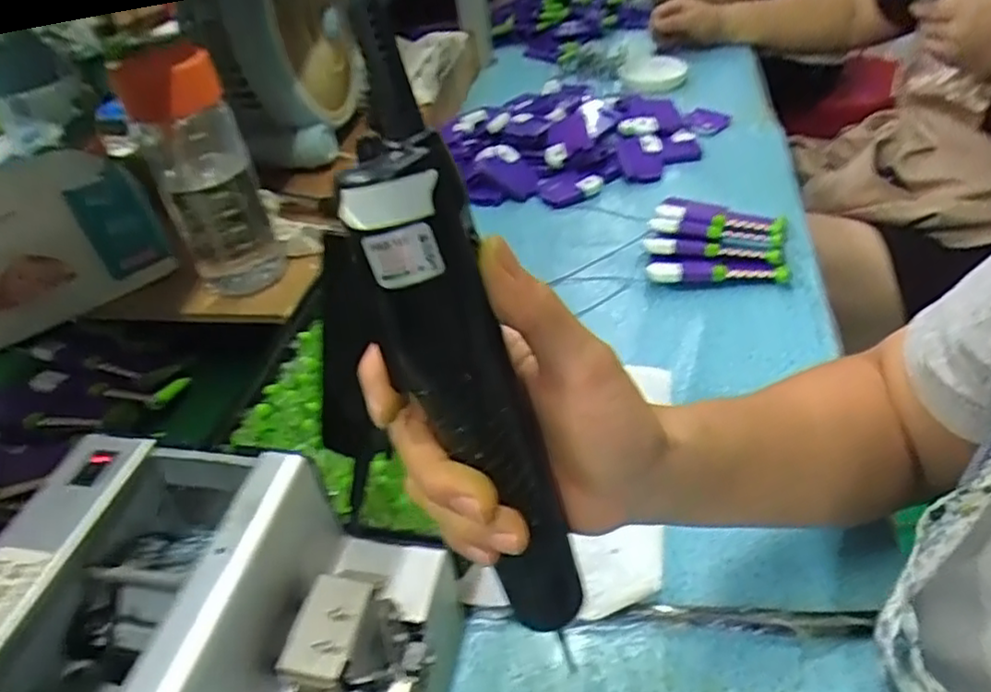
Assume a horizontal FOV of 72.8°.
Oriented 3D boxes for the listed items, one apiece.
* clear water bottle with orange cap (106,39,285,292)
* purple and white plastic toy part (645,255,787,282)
[{"bbox_3d":[-0.236,-0.138,0.547,0.075,0.206,0.069,-19,43,-13],"label":"clear water bottle with orange cap"},{"bbox_3d":[0.200,-0.068,0.607,0.122,0.020,0.025,3,42,12],"label":"purple and white plastic toy part"}]

